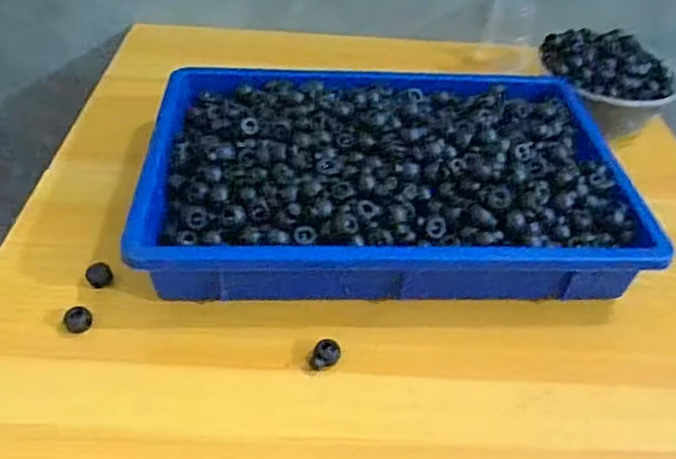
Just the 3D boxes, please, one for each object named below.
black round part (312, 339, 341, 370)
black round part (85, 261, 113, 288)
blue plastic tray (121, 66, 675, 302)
[{"bbox_3d":[-0.007,0.081,0.403,0.016,0.009,0.021,14,42,10],"label":"black round part"},{"bbox_3d":[-0.170,0.032,0.443,0.017,0.012,0.014,-15,45,-21],"label":"black round part"},{"bbox_3d":[0.037,-0.047,0.494,0.359,0.070,0.243,0,42,-6],"label":"blue plastic tray"}]

